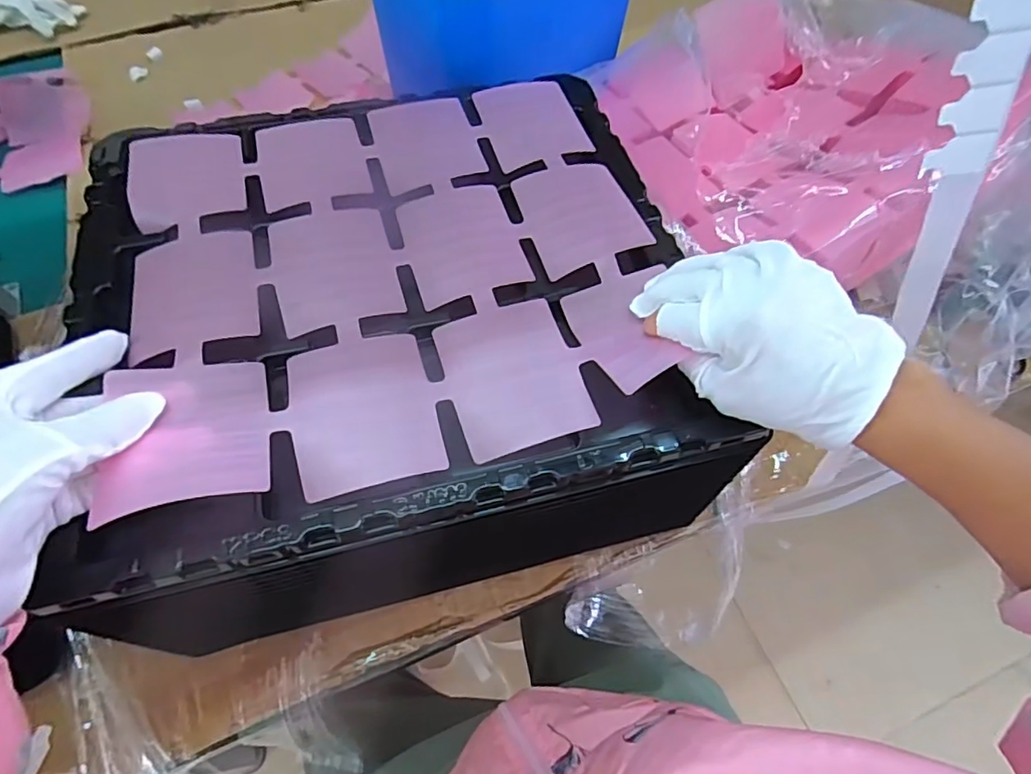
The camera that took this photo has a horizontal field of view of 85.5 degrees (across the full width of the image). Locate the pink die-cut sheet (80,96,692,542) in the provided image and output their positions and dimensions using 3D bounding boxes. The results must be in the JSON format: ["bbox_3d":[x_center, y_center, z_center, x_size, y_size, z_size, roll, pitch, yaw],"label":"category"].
[{"bbox_3d":[-0.077,-0.087,0.340,0.304,0.035,0.293,-12,61,-7],"label":"pink die-cut sheet"}]

